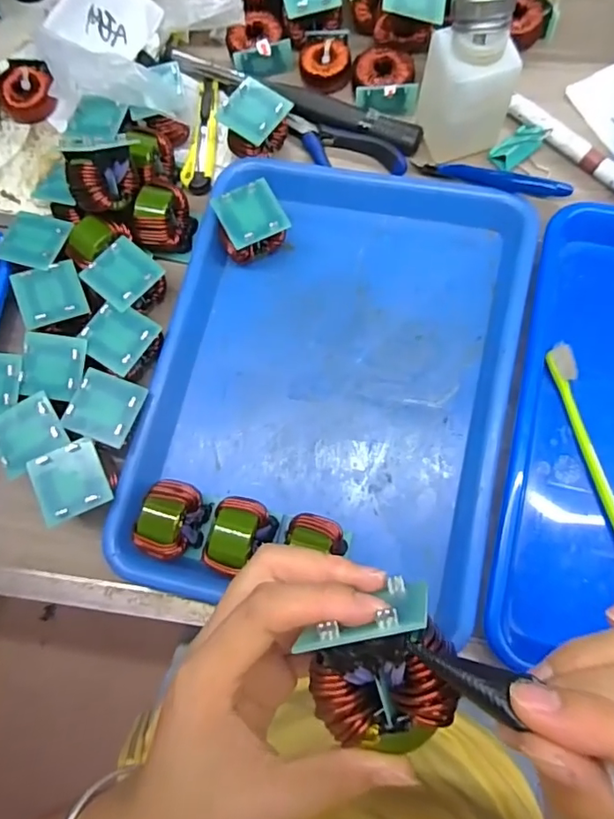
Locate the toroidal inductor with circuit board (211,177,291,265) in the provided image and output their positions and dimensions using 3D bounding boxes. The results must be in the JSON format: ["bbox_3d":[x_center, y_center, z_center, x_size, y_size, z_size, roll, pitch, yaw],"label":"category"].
[{"bbox_3d":[-0.042,-0.139,0.393,0.048,0.036,0.048,-27,75,-2],"label":"toroidal inductor with circuit board"}]

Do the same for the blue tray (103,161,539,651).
[{"bbox_3d":[0.018,-0.028,0.369,0.242,0.047,0.322,12,76,7],"label":"blue tray"}]

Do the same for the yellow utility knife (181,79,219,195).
[{"bbox_3d":[-0.088,-0.234,0.439,0.023,0.017,0.113,1,76,4],"label":"yellow utility knife"}]

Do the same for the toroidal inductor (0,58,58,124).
[{"bbox_3d":[-0.228,-0.259,0.427,0.043,0.022,0.045,-25,76,-2],"label":"toroidal inductor"}]

